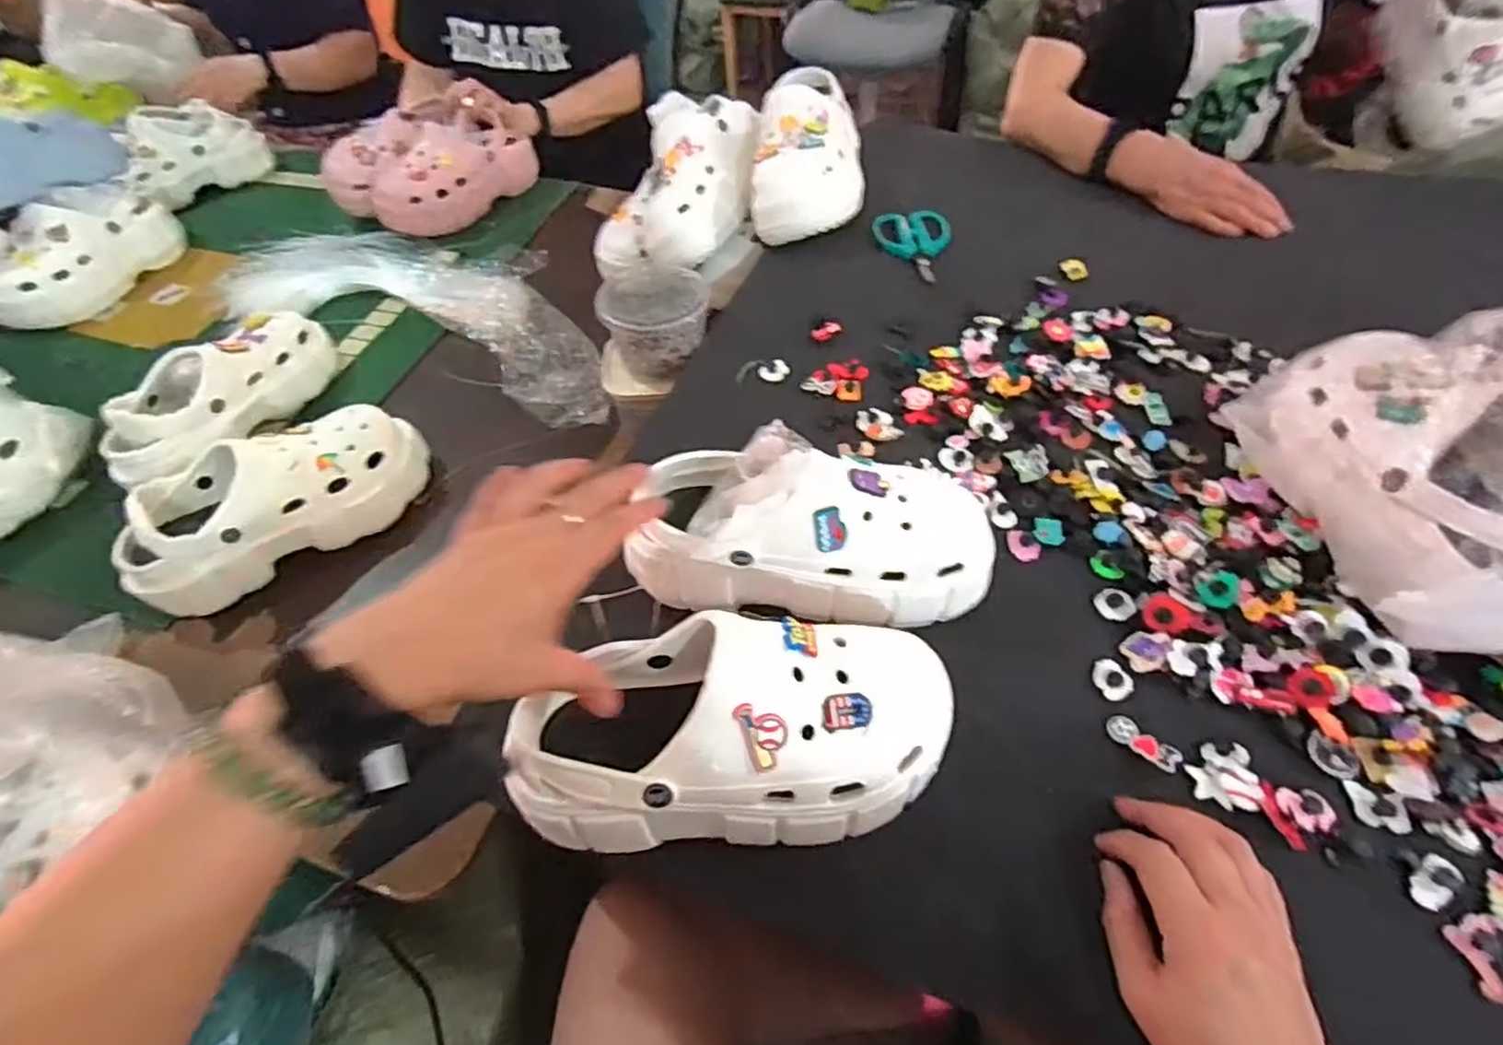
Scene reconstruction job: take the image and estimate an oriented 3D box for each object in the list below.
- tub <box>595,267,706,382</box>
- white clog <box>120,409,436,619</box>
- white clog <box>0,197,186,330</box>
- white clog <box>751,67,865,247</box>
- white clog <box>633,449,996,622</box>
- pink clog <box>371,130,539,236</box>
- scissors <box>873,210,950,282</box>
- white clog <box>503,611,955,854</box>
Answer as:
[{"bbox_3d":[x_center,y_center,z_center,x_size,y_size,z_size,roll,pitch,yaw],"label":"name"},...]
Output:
[{"bbox_3d":[-0.102,-0.209,0.749,0.103,0.070,0.098,-2,52,3],"label":"tub"},{"bbox_3d":[-0.458,-0.025,0.688,0.272,0.091,0.112,-39,58,-23],"label":"white clog"},{"bbox_3d":[-0.936,-0.371,0.979,0.111,0.109,0.253,9,53,12],"label":"white clog"},{"bbox_3d":[0.073,-0.436,0.843,0.119,0.118,0.229,4,52,8],"label":"white clog"},{"bbox_3d":[0.041,-0.001,0.475,0.236,0.111,0.087,4,52,3],"label":"white clog"},{"bbox_3d":[-0.451,-0.541,1.097,0.108,0.105,0.261,29,59,24],"label":"pink clog"},{"bbox_3d":[0.188,-0.311,0.797,0.086,0.005,0.137,-5,52,1],"label":"scissors"},{"bbox_3d":[-0.010,0.112,0.393,0.236,0.082,0.105,-2,52,3],"label":"white clog"}]

